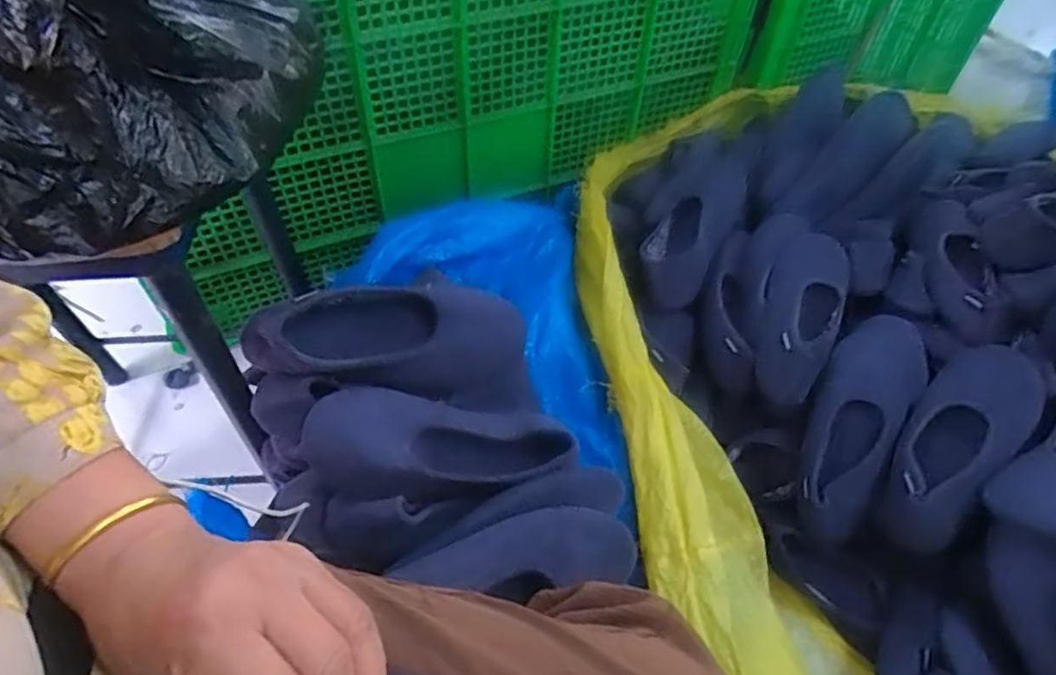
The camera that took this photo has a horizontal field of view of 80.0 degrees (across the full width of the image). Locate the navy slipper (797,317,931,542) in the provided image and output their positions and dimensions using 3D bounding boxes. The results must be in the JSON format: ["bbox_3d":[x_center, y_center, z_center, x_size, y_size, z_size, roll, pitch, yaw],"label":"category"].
[{"bbox_3d":[0.394,0.100,0.751,0.105,0.058,0.284,24,81,17],"label":"navy slipper"}]

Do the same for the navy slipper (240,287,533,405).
[{"bbox_3d":[-0.130,0.000,0.592,0.248,0.069,0.095,2,49,-17],"label":"navy slipper"}]

